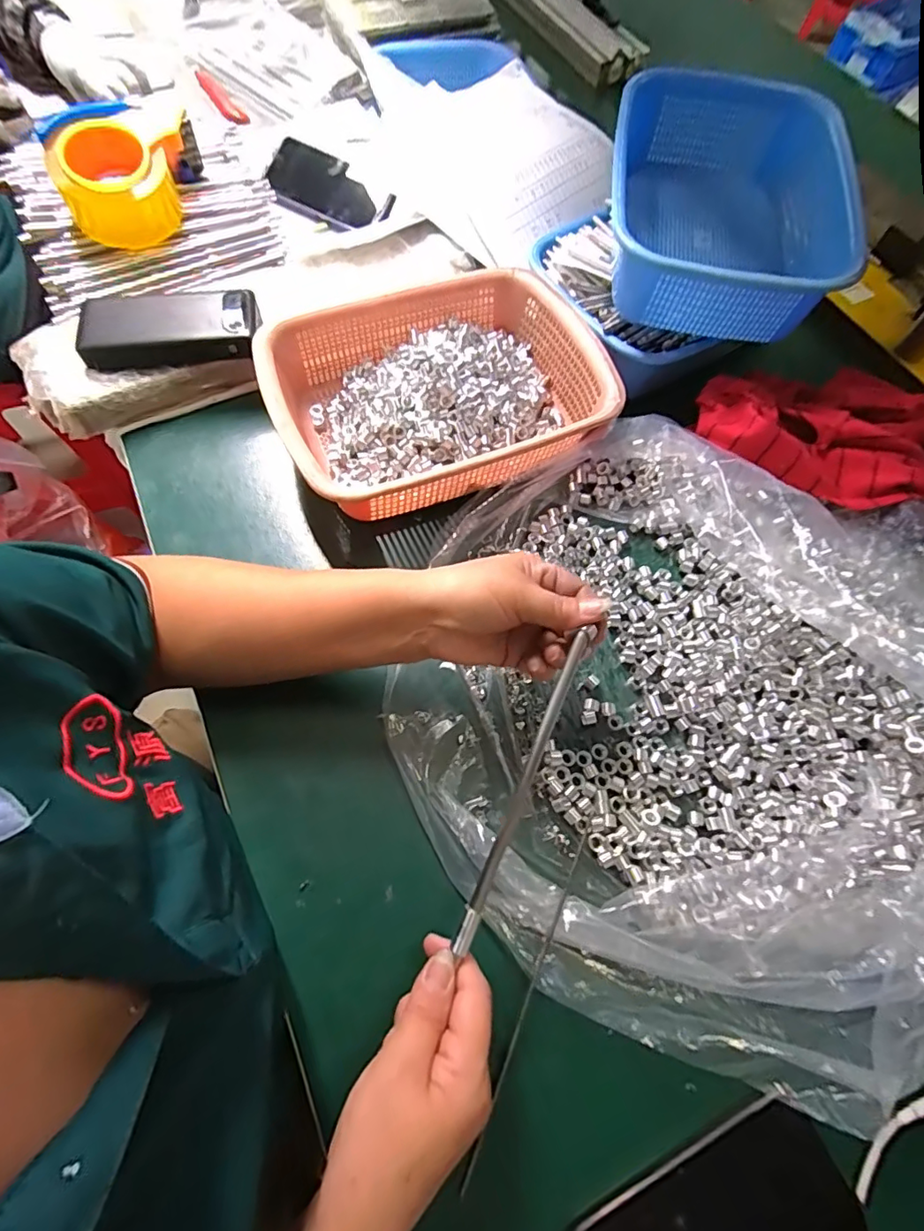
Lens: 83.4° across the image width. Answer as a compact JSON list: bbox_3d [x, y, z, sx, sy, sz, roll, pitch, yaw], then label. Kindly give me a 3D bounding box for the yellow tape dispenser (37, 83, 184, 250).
[{"bbox_3d":[-0.325,-0.427,0.511,0.127,0.082,0.090,-16,69,-10],"label":"yellow tape dispenser"}]

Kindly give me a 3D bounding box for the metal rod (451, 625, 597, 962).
[{"bbox_3d":[0.036,0.108,0.316,0.008,0.010,0.191,23,84,7],"label":"metal rod"}]

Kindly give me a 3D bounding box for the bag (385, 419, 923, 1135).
[{"bbox_3d":[0.185,0.056,0.380,0.430,0.065,0.431,25,69,8],"label":"bag"}]

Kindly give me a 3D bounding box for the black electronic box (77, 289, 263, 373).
[{"bbox_3d":[-0.266,-0.268,0.479,0.148,0.024,0.079,-6,68,-4],"label":"black electronic box"}]

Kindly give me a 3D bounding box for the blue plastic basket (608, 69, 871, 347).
[{"bbox_3d":[0.232,-0.382,0.483,0.187,0.080,0.270,7,67,0],"label":"blue plastic basket"}]

